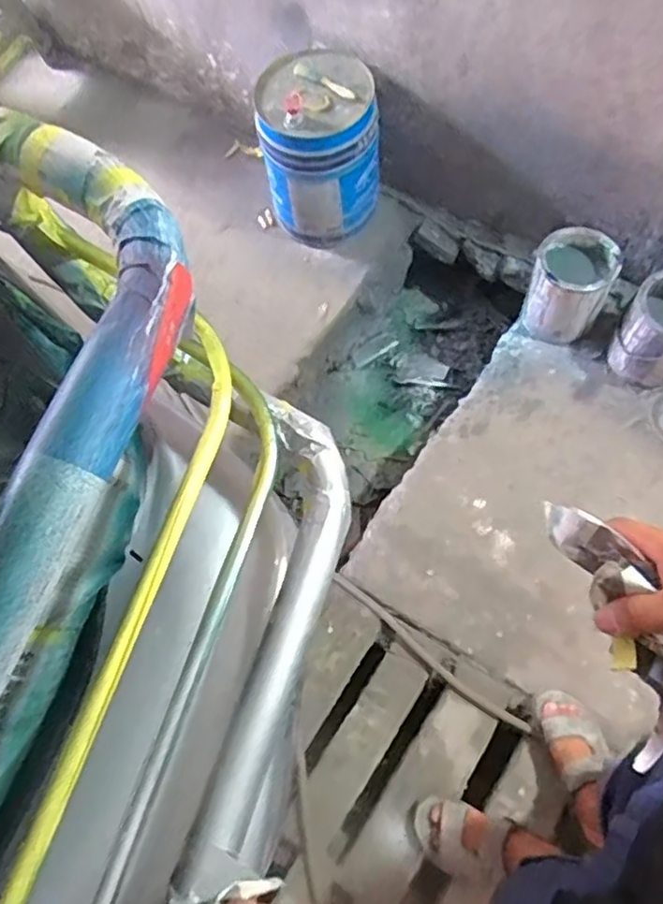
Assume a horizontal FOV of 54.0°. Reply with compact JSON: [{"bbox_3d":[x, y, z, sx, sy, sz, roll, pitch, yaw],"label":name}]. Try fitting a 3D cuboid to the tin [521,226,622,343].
[{"bbox_3d":[0.551,-0.390,1.518,0.178,0.195,0.188,24,70,13],"label":"tin"}]

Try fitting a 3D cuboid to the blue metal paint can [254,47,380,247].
[{"bbox_3d":[-0.025,-0.735,1.612,0.282,0.375,0.241,-6,66,0],"label":"blue metal paint can"}]

